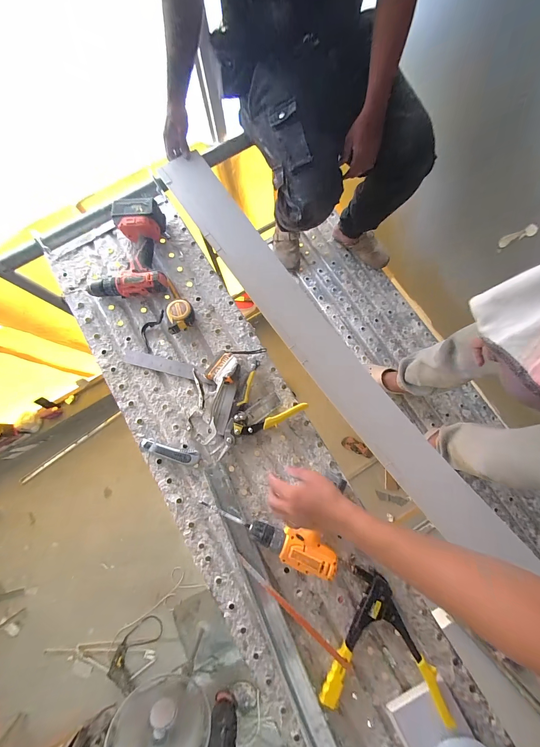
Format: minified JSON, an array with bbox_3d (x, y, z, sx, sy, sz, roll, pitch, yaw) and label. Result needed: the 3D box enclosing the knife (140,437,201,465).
[{"bbox_3d":[-0.238,0.183,0.629,0.146,0.025,0.032,12,79,4],"label":"knife"}]

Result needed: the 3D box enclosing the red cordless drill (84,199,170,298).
[{"bbox_3d":[-0.371,-0.321,0.697,0.201,0.075,0.238,-2,79,1],"label":"red cordless drill"}]

